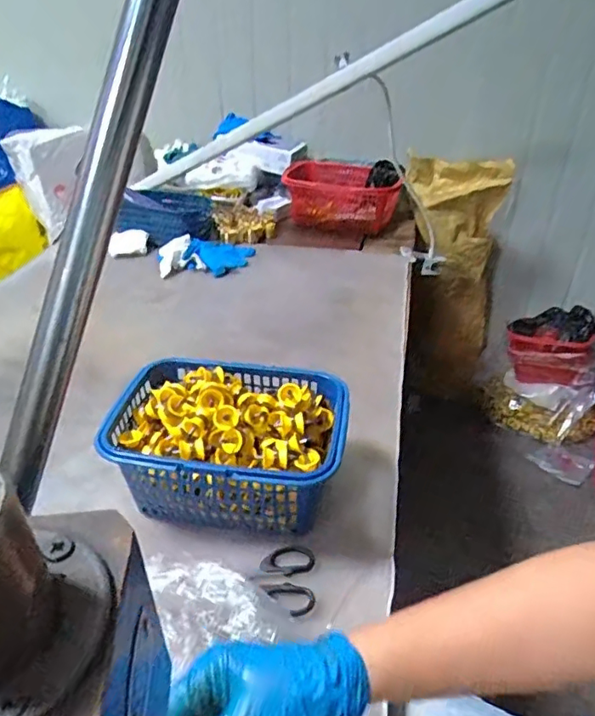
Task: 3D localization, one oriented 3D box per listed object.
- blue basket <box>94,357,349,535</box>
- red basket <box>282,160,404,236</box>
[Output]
[{"bbox_3d":[-0.071,0.095,0.608,0.241,0.124,0.173,5,34,6],"label":"blue basket"},{"bbox_3d":[0.103,-0.405,1.374,0.278,0.150,0.201,4,34,4],"label":"red basket"}]

